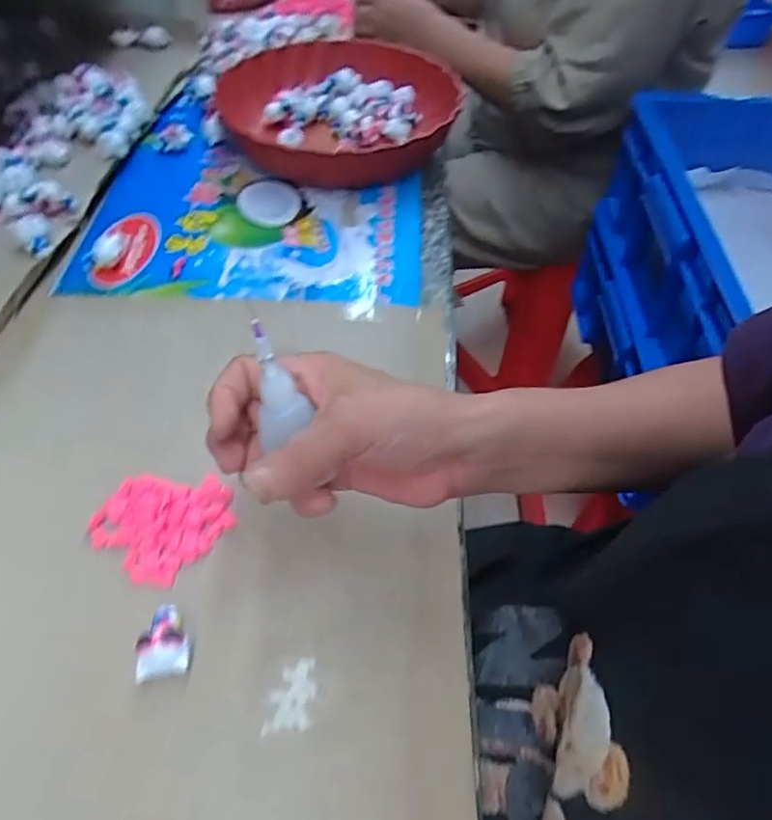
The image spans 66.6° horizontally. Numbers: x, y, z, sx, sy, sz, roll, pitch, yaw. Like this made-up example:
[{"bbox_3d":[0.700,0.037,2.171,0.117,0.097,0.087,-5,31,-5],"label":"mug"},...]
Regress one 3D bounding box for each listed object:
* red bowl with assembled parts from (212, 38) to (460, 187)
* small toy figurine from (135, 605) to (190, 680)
[{"bbox_3d":[-0.041,-0.320,0.623,0.234,0.052,0.256,1,52,-1],"label":"red bowl with assembled parts"},{"bbox_3d":[-0.112,0.119,0.300,0.024,0.026,0.036,-8,53,-8],"label":"small toy figurine"}]

